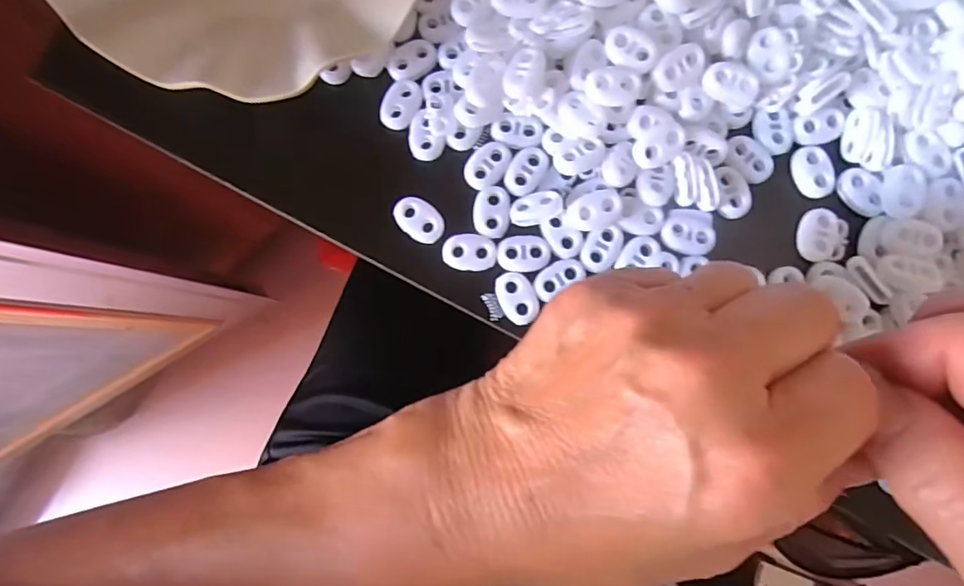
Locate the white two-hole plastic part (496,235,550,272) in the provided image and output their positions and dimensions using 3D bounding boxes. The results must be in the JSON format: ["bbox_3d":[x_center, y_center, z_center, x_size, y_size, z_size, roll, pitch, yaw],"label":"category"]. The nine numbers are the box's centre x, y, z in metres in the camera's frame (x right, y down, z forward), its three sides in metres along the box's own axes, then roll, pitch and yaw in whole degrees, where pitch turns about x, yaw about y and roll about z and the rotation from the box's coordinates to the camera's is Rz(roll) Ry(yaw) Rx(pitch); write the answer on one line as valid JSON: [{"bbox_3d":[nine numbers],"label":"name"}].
[{"bbox_3d":[0.018,-0.017,0.226,0.022,0.004,0.015,-4,84,0],"label":"white two-hole plastic part"}]

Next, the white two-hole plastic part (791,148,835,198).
[{"bbox_3d":[0.143,-0.052,0.232,0.016,0.004,0.022,-20,84,-1],"label":"white two-hole plastic part"}]

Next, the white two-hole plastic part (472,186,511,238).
[{"bbox_3d":[0.004,-0.035,0.229,0.015,0.004,0.022,8,84,2],"label":"white two-hole plastic part"}]

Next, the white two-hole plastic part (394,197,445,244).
[{"bbox_3d":[-0.027,-0.031,0.228,0.023,0.004,0.016,40,86,4],"label":"white two-hole plastic part"}]

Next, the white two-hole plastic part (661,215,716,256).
[{"bbox_3d":[0.088,-0.025,0.227,0.022,0.004,0.016,6,84,1],"label":"white two-hole plastic part"}]

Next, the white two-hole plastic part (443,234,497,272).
[{"bbox_3d":[-0.005,-0.018,0.227,0.022,0.004,0.015,3,84,1],"label":"white two-hole plastic part"}]

